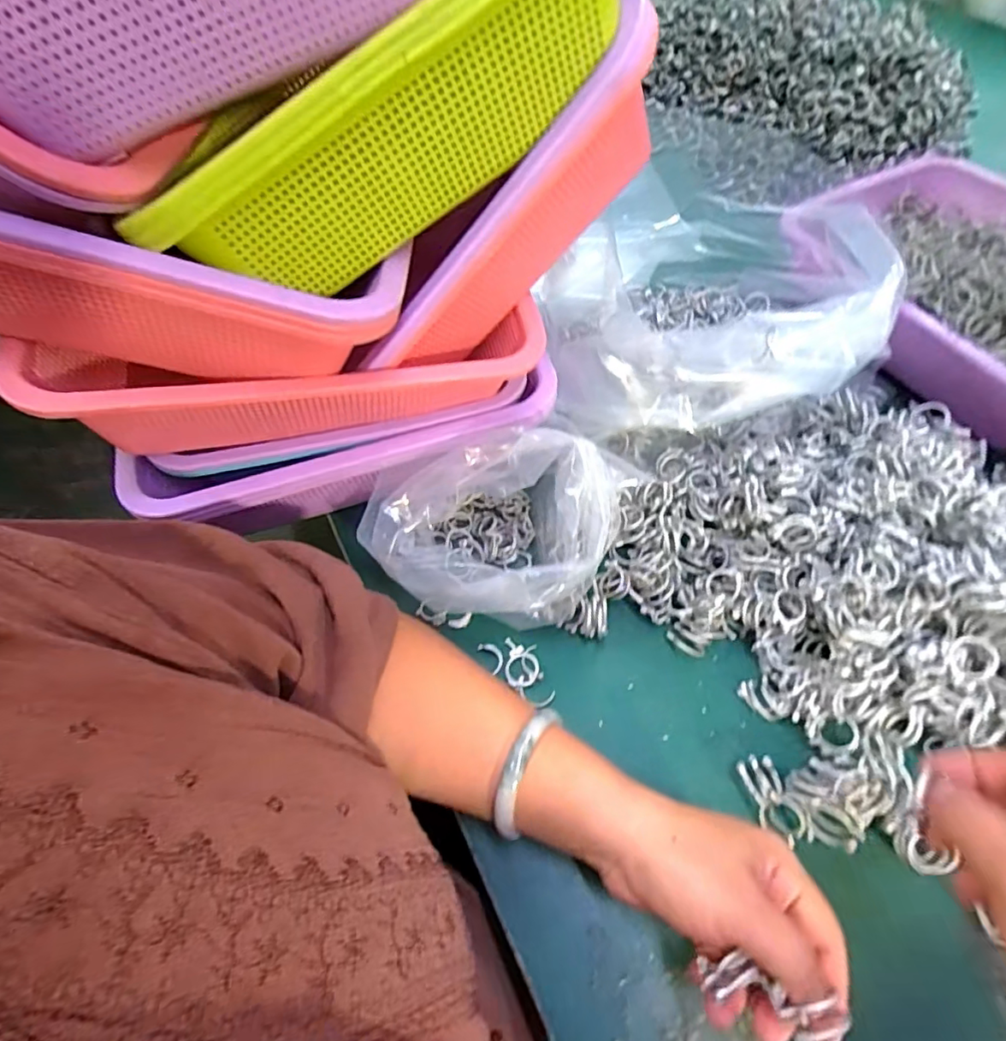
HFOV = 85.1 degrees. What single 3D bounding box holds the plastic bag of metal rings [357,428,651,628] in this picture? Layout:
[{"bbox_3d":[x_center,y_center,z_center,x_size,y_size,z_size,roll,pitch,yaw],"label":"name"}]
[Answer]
[{"bbox_3d":[0.001,0.007,0.368,0.176,0.099,0.108,-12,59,-4],"label":"plastic bag of metal rings"}]

